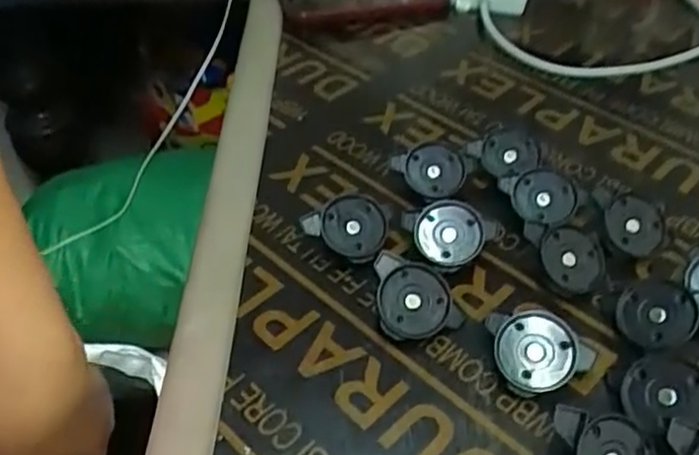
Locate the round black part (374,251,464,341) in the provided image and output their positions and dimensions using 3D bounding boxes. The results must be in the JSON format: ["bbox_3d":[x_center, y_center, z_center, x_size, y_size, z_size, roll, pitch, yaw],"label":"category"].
[{"bbox_3d":[0.040,0.039,0.392,0.047,0.016,0.049,-3,84,0],"label":"round black part"}]

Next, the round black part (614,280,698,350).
[{"bbox_3d":[0.176,0.050,0.385,0.042,0.015,0.043,-19,49,23],"label":"round black part"}]

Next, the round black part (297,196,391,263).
[{"bbox_3d":[-0.003,-0.001,0.433,0.053,0.018,0.044,14,77,3],"label":"round black part"}]

